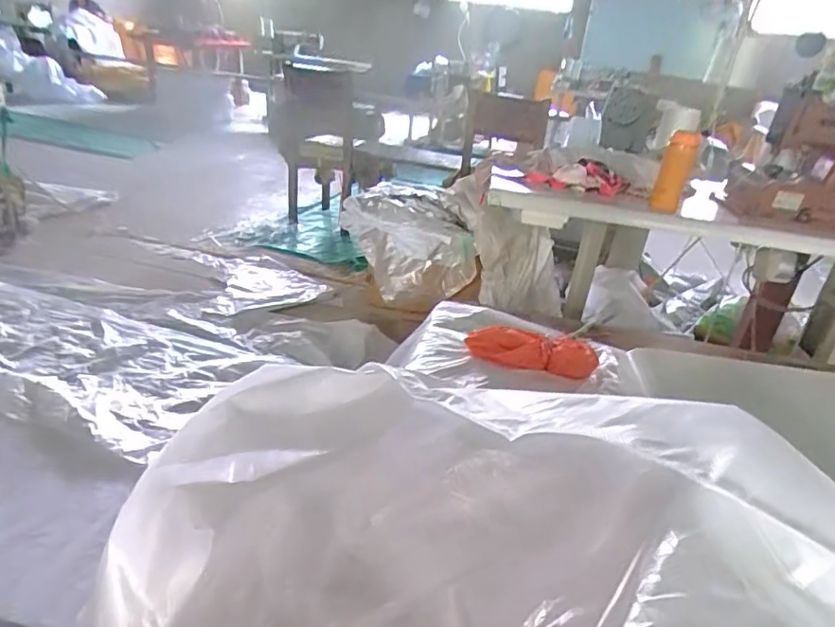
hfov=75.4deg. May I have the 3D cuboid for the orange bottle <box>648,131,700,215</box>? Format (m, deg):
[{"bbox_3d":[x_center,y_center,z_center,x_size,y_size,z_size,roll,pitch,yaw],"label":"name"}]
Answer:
[{"bbox_3d":[0.589,-0.315,1.247,0.063,0.189,0.072,21,31,26],"label":"orange bottle"}]

